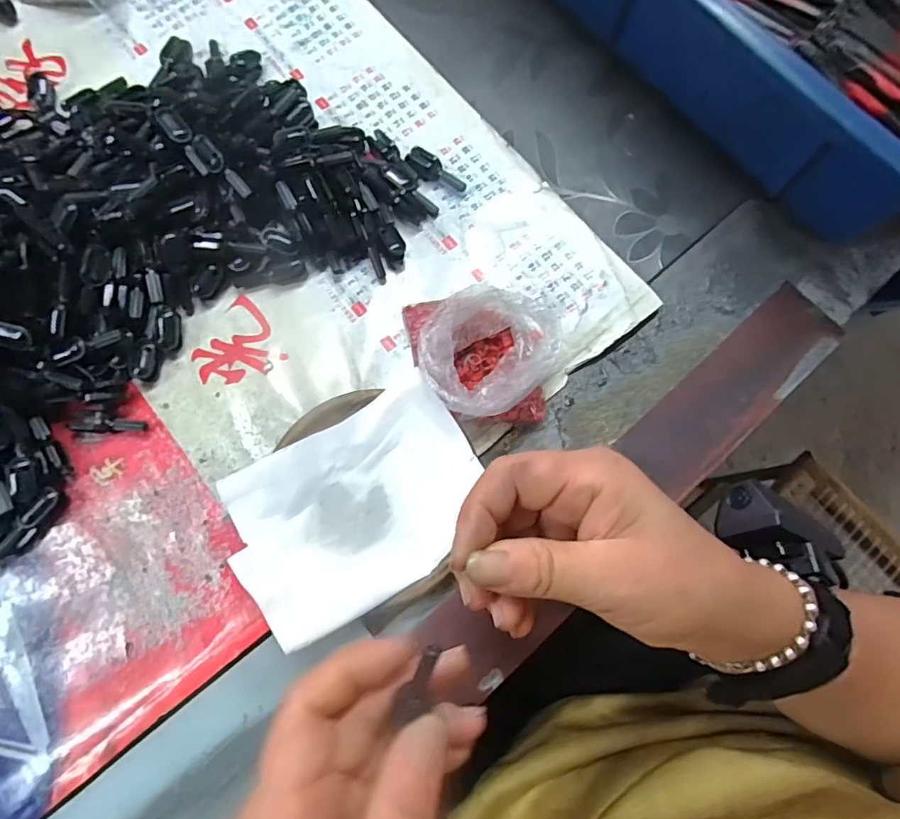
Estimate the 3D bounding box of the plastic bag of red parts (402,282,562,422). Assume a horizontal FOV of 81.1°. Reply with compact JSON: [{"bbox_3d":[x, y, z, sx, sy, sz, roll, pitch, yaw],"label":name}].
[{"bbox_3d":[0.023,-0.033,0.293,0.087,0.039,0.087,-23,79,-7],"label":"plastic bag of red parts"}]

